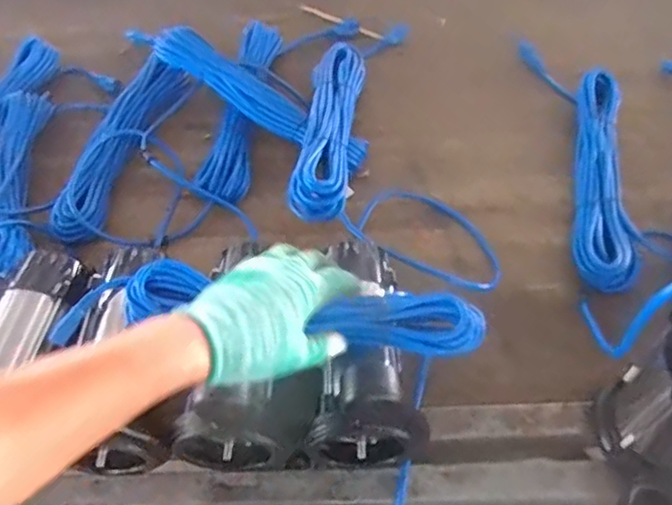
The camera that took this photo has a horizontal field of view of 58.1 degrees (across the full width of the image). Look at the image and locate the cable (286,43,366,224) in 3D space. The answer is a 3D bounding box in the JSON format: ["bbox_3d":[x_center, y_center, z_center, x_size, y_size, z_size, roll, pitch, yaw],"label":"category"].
[{"bbox_3d":[-0.008,-0.187,0.823,0.080,0.051,0.338,4,57,5],"label":"cable"}]

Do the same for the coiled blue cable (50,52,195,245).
[{"bbox_3d":[-0.315,-0.149,0.866,0.093,0.045,0.314,17,59,13],"label":"coiled blue cable"}]

